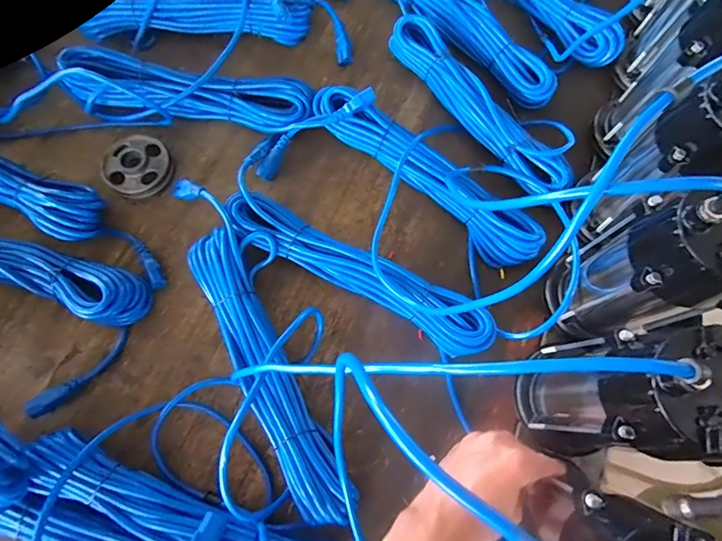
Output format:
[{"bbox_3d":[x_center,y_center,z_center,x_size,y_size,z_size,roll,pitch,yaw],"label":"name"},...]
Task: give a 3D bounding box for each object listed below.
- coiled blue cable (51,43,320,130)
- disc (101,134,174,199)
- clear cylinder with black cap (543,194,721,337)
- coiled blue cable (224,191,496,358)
[{"bbox_3d":[-0.237,-0.245,0.593,0.344,0.055,0.088,7,72,1],"label":"coiled blue cable"},{"bbox_3d":[-0.302,-0.143,0.572,0.085,0.027,0.089,0,72,-1],"label":"disc"},{"bbox_3d":[0.271,0.003,0.410,0.080,0.225,0.085,0,72,-1],"label":"clear cylinder with black cap"},{"bbox_3d":[-0.004,0.001,0.514,0.346,0.056,0.067,28,73,7],"label":"coiled blue cable"}]

